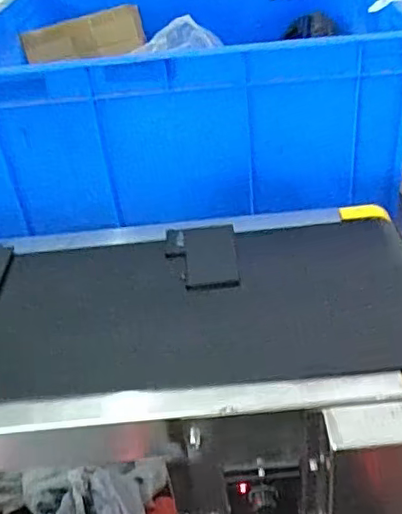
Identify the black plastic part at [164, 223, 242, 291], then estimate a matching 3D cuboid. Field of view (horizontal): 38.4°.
[{"bbox_3d":[0.001,-0.002,0.556,0.066,0.007,0.093,-6,37,2],"label":"black plastic part"}]

